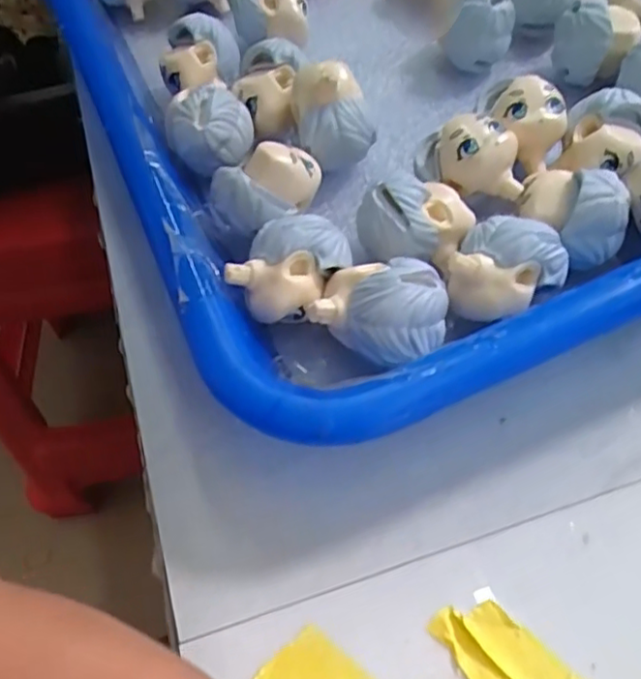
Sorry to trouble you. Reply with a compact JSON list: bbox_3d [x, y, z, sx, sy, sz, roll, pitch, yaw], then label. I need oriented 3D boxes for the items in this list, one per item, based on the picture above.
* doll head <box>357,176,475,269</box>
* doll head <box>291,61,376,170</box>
[{"bbox_3d":[0.022,-0.028,0.154,0.027,0.018,0.021,-19,57,-7],"label":"doll head"},{"bbox_3d":[0.003,-0.062,0.176,0.020,0.024,0.017,-14,56,-4],"label":"doll head"}]

